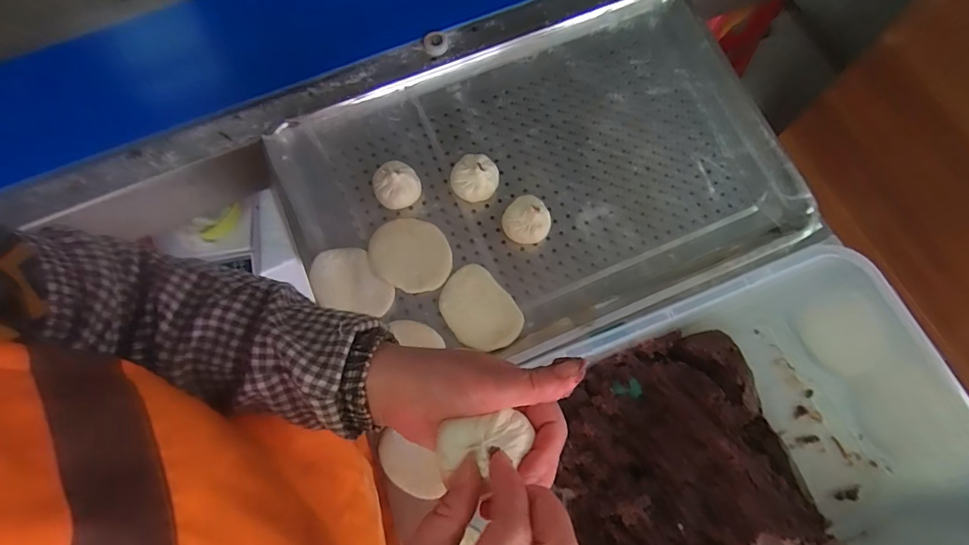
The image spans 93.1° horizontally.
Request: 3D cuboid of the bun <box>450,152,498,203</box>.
[{"bbox_3d":[-0.011,-0.114,0.555,0.055,0.041,0.050,2,73,2],"label":"bun"}]

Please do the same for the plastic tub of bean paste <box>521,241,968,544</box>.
[{"bbox_3d":[0.248,0.159,0.432,0.420,0.134,0.272,-21,73,-5],"label":"plastic tub of bean paste"}]

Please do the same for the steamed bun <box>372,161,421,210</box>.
[{"bbox_3d":[-0.105,-0.104,0.551,0.054,0.043,0.050,-1,73,2],"label":"steamed bun"}]

